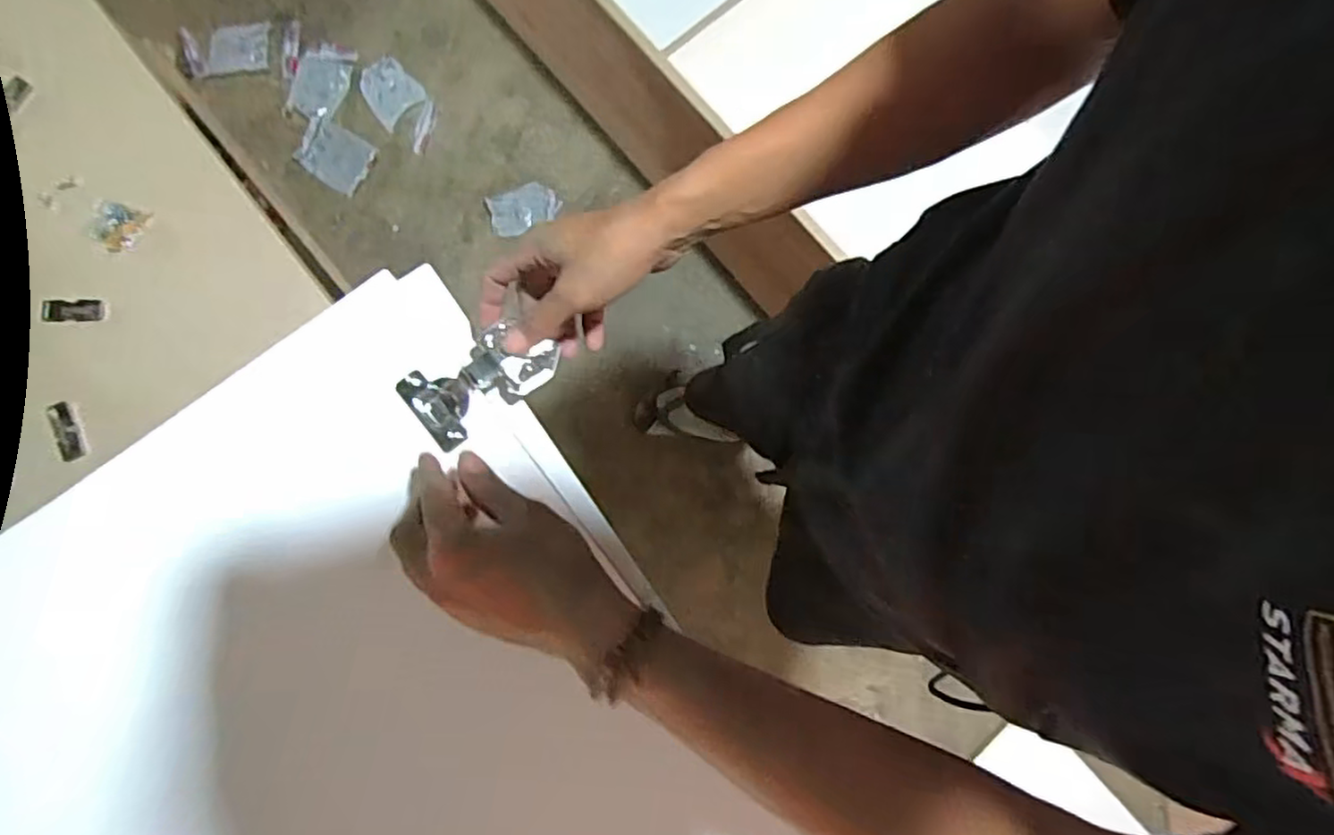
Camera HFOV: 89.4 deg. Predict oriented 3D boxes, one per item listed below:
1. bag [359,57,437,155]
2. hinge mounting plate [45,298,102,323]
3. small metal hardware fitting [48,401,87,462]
[{"bbox_3d":[-0.597,-0.705,1.498,0.115,0.019,0.242,-42,85,-6],"label":"bag"},{"bbox_3d":[-0.452,-0.082,0.514,0.043,0.004,0.016,-4,82,-2],"label":"hinge mounting plate"},{"bbox_3d":[-0.445,0.010,0.499,0.014,0.005,0.045,-25,84,-4],"label":"small metal hardware fitting"}]

